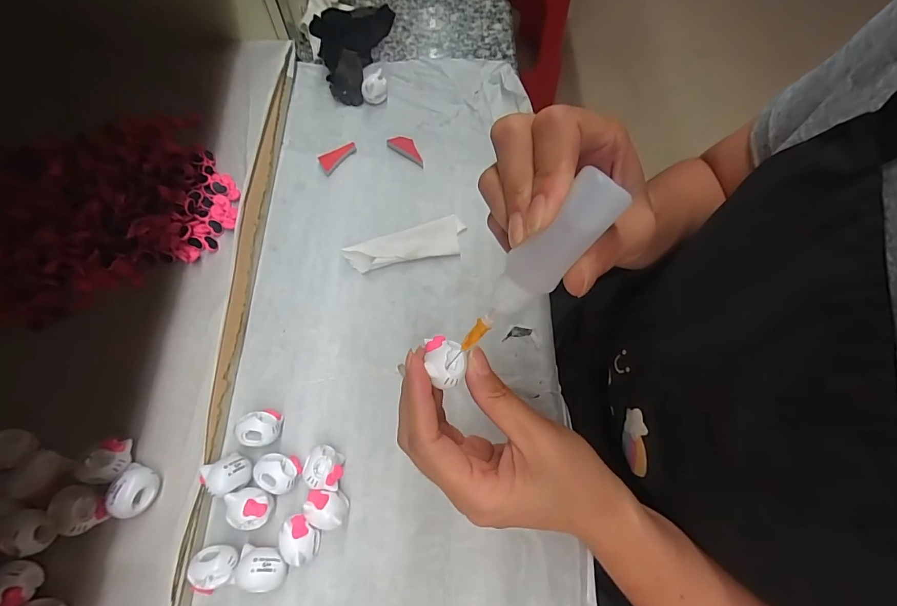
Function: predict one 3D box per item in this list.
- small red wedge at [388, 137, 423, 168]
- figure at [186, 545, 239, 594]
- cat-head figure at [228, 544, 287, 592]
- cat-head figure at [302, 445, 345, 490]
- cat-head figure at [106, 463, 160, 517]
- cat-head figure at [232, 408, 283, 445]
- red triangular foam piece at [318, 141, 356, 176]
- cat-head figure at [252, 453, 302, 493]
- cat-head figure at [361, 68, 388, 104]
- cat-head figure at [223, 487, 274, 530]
[{"bbox_3d":[-0.033,-0.130,0.344,0.039,0.004,0.016,36,72,11],"label":"small red wedge"},{"bbox_3d":[-0.128,0.145,0.226,0.026,0.020,0.021,-12,70,-7],"label":"figure"},{"bbox_3d":[-0.104,0.147,0.227,0.028,0.020,0.019,11,69,2],"label":"cat-head figure"},{"bbox_3d":[-0.074,0.099,0.246,0.022,0.023,0.023,7,69,0],"label":"cat-head figure"},{"bbox_3d":[-0.171,0.102,0.223,0.017,0.015,0.026,1,69,-2],"label":"cat-head figure"},{"bbox_3d":[-0.116,0.077,0.254,0.025,0.020,0.022,3,69,-1],"label":"cat-head figure"},{"bbox_3d":[-0.090,-0.120,0.337,0.032,0.006,0.016,-29,73,-13],"label":"red triangular foam piece"},{"bbox_3d":[-0.102,0.102,0.245,0.025,0.020,0.021,8,69,1],"label":"cat-head figure"},{"bbox_3d":[-0.064,-0.187,0.357,0.022,0.021,0.015,-21,71,-10],"label":"cat-head figure"},{"bbox_3d":[-0.113,0.118,0.236,0.024,0.015,0.022,1,69,-2],"label":"cat-head figure"}]

